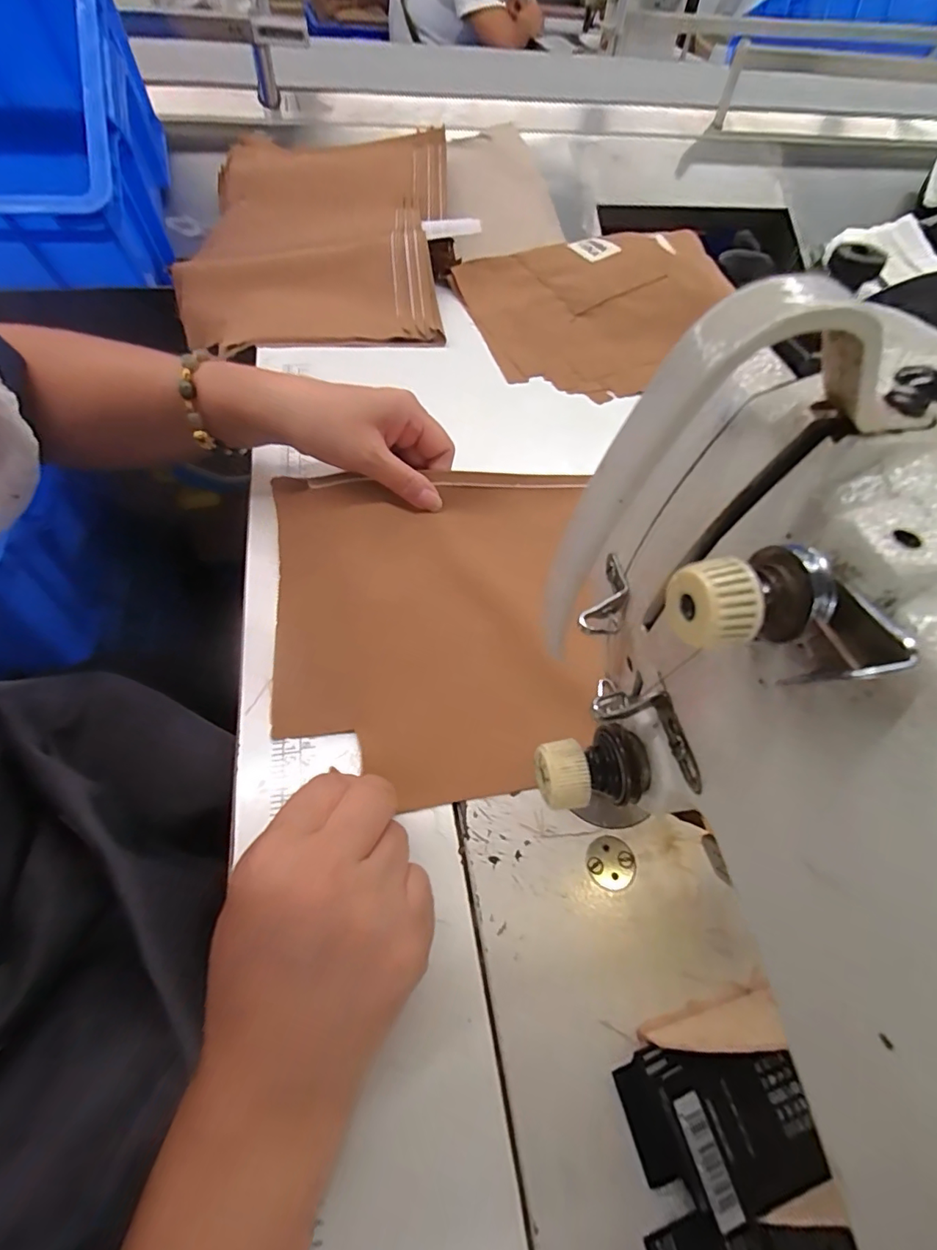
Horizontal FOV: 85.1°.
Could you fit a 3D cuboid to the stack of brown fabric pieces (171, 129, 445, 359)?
[{"bbox_3d":[-0.182,-0.476,0.616,0.300,0.039,0.464,1,56,-4],"label":"stack of brown fabric pieces"}]

